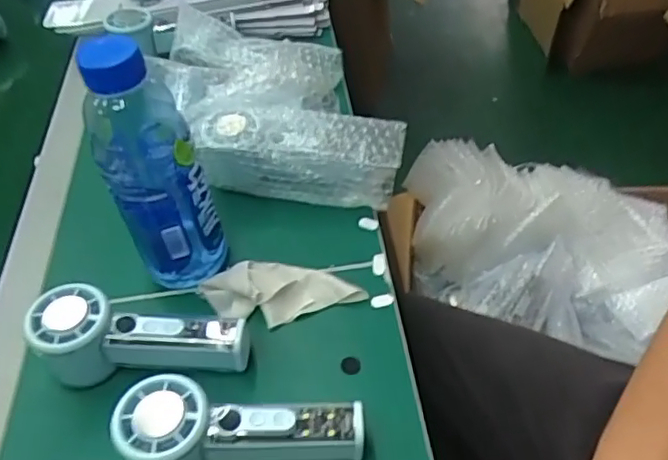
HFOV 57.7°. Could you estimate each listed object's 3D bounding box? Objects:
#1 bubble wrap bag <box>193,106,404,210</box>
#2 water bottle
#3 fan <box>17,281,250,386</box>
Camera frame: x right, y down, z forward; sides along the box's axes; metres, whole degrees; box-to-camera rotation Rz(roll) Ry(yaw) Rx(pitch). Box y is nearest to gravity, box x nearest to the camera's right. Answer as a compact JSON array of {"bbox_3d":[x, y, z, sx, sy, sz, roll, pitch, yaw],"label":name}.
[{"bbox_3d":[-0.034,-0.068,0.565,0.194,0.067,0.072,11,50,15],"label":"bubble wrap bag"},{"bbox_3d":[-0.135,-0.046,0.455,0.067,0.202,0.069,-22,49,-14],"label":"water bottle"},{"bbox_3d":[-0.141,0.073,0.450,0.150,0.060,0.057,-6,47,0],"label":"fan"}]

